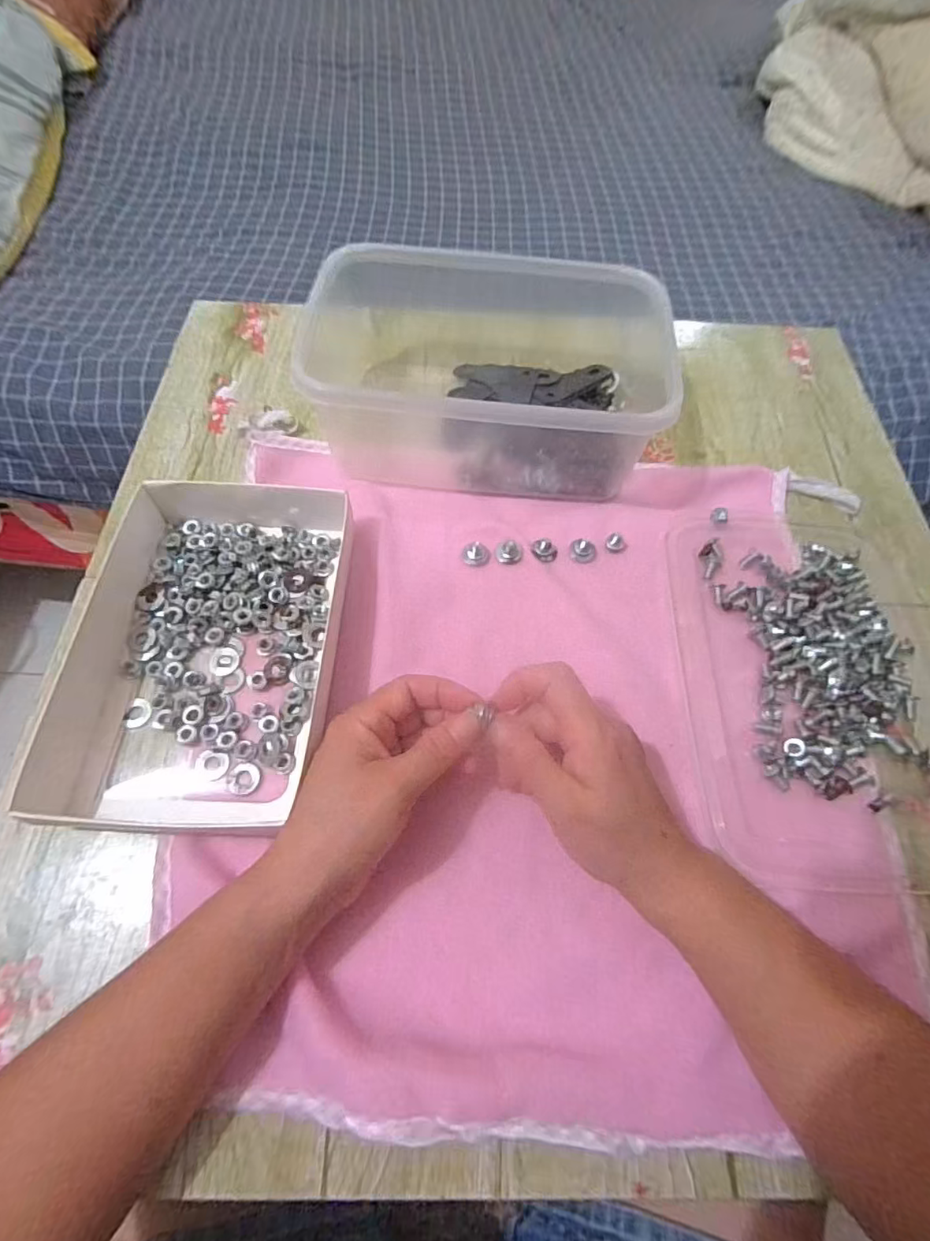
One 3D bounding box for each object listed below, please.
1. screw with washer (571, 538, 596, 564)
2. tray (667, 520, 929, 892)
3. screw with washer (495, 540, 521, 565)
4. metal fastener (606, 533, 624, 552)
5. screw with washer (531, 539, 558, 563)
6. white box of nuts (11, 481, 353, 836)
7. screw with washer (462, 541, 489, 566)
[{"bbox_3d":[0.081,-0.048,0.367,0.017,0.008,0.015,7,64,0],"label":"screw with washer"},{"bbox_3d":[0.220,0.033,0.331,0.170,0.014,0.232,2,64,-2],"label":"tray"},{"bbox_3d":[0.030,-0.046,0.364,0.017,0.010,0.013,-4,64,-5],"label":"screw with washer"},{"bbox_3d":[0.104,-0.054,0.370,0.012,0.010,0.010,26,65,9],"label":"metal fastener"},{"bbox_3d":[0.054,-0.048,0.367,0.017,0.007,0.016,1,64,-3],"label":"screw with washer"},{"bbox_3d":[-0.150,0.010,0.323,0.149,0.037,0.212,2,64,-3],"label":"white box of nuts"},{"bbox_3d":[0.007,-0.045,0.365,0.017,0.007,0.014,4,64,-1],"label":"screw with washer"}]

